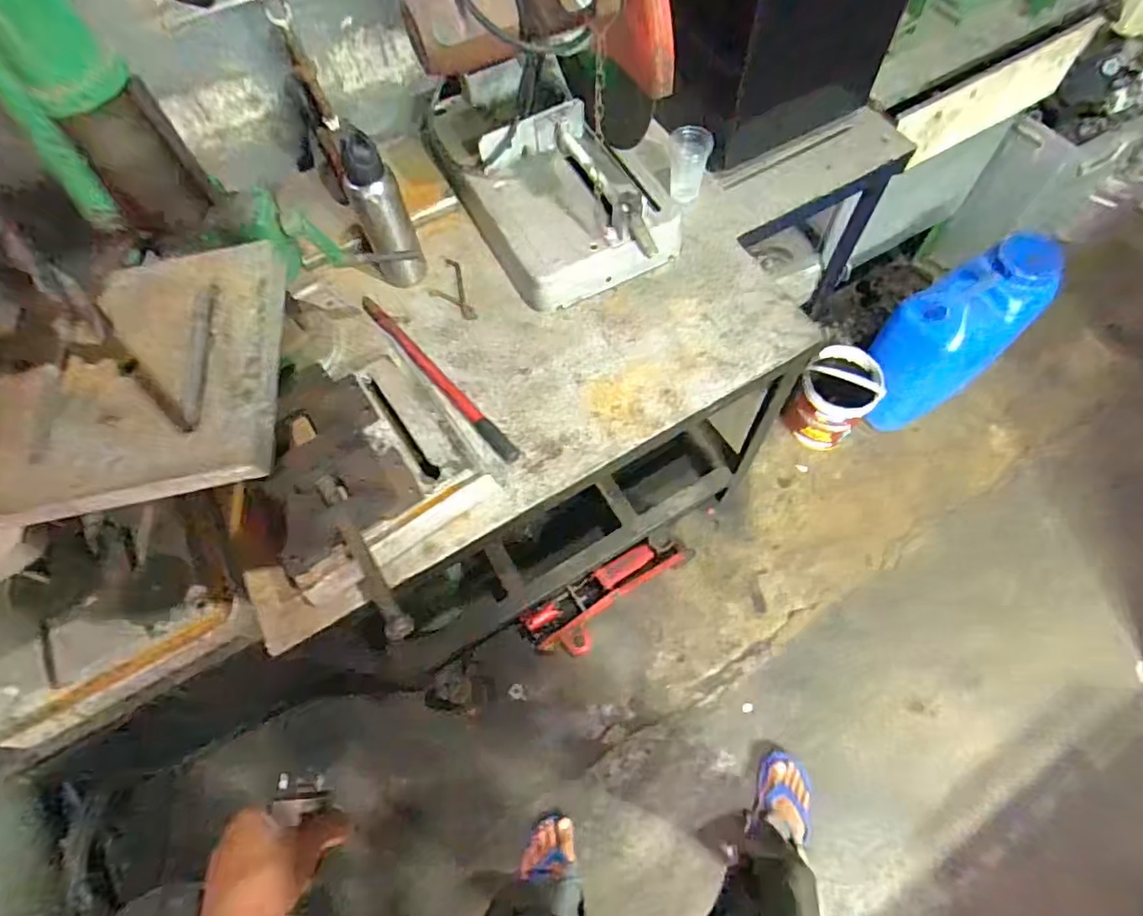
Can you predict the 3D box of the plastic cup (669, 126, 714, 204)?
[{"bbox_3d":[0.185,-0.468,0.959,0.064,0.091,0.067,8,66,7],"label":"plastic cup"}]

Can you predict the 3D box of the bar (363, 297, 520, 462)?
[{"bbox_3d":[-0.195,-0.120,0.857,0.022,0.023,0.355,-40,69,-15],"label":"bar"}]

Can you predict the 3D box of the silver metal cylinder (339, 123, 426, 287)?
[{"bbox_3d":[-0.264,-0.344,0.855,0.068,0.221,0.077,-21,66,-7],"label":"silver metal cylinder"}]

